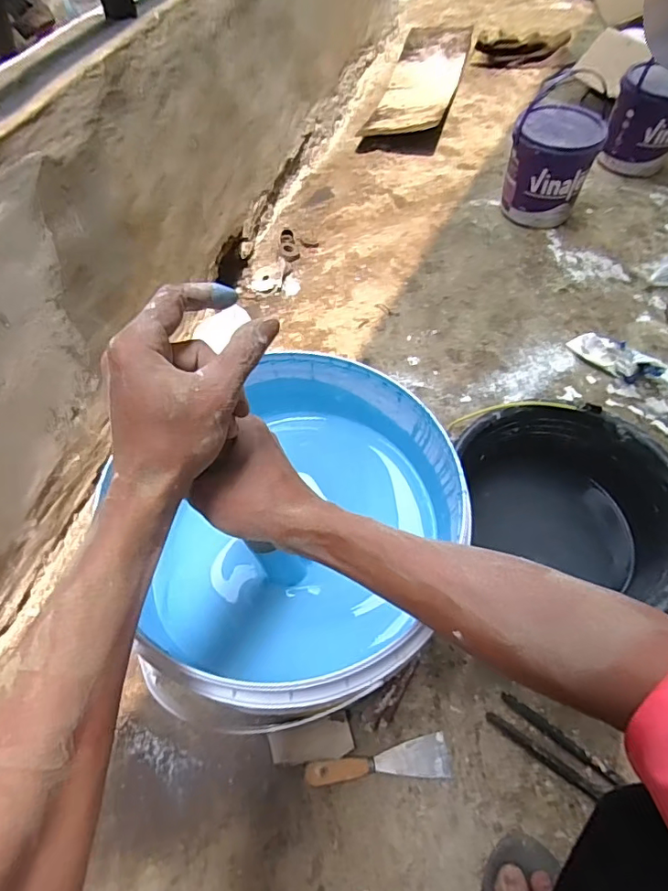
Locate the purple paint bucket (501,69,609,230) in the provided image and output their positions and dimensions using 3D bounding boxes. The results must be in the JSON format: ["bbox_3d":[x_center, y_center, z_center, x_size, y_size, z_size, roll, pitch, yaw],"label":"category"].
[{"bbox_3d":[0.472,-0.624,1.122,0.171,0.259,0.168,0,58,0],"label":"purple paint bucket"}]

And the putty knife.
[{"bbox_3d":[0.056,0.389,0.622,0.172,0.021,0.045,-9,59,-6],"label":"putty knife"}]

